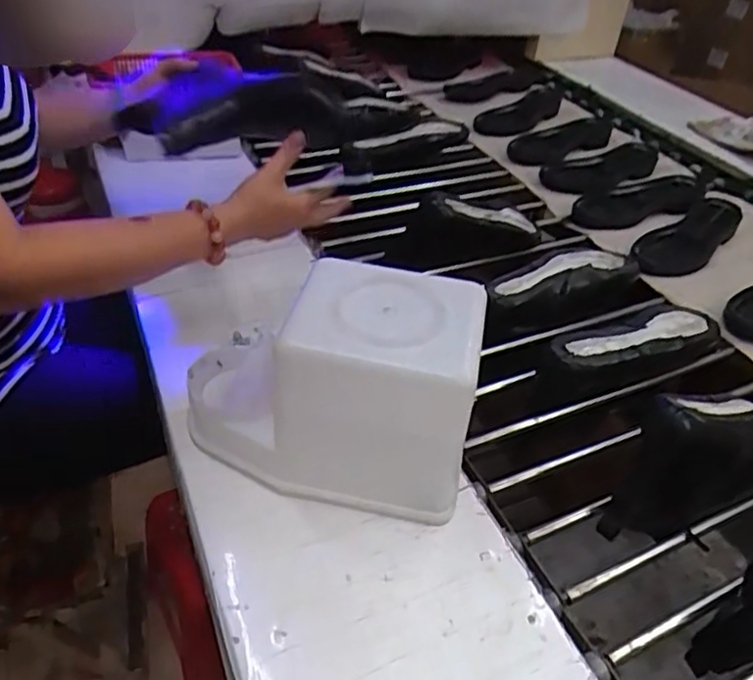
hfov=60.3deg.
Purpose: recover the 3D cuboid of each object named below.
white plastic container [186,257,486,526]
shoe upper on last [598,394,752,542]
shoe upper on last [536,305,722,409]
[{"bbox_3d":[-0.043,0.034,0.546,0.237,0.162,0.125,11,39,7],"label":"white plastic container"},{"bbox_3d":[0.327,0.102,0.618,0.252,0.109,0.072,-14,43,-22],"label":"shoe upper on last"},{"bbox_3d":[0.290,0.016,0.753,0.247,0.061,0.080,-14,43,-23],"label":"shoe upper on last"}]

